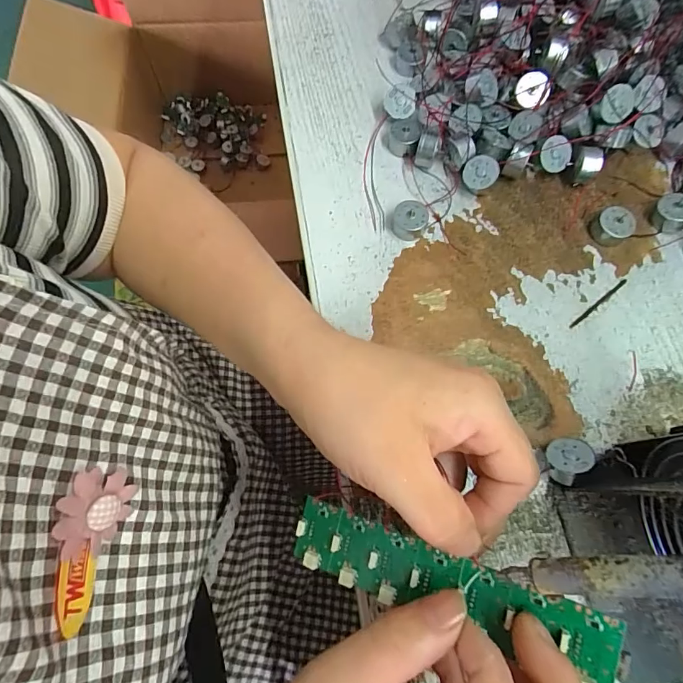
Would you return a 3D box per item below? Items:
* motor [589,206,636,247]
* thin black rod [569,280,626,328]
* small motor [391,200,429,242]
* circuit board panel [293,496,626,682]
[{"bbox_3d":[0.182,-0.077,0.291,0.020,0.016,0.024,-40,75,-10],"label":"motor"},{"bbox_3d":[0.167,-0.025,0.281,0.052,0.004,0.004,-37,74,-10],"label":"thin black rod"},{"bbox_3d":[0.047,-0.083,0.296,0.023,0.014,0.022,6,72,4],"label":"small motor"},{"bbox_3d":[0.040,0.104,0.187,0.136,0.007,0.031,9,71,25],"label":"circuit board panel"}]

